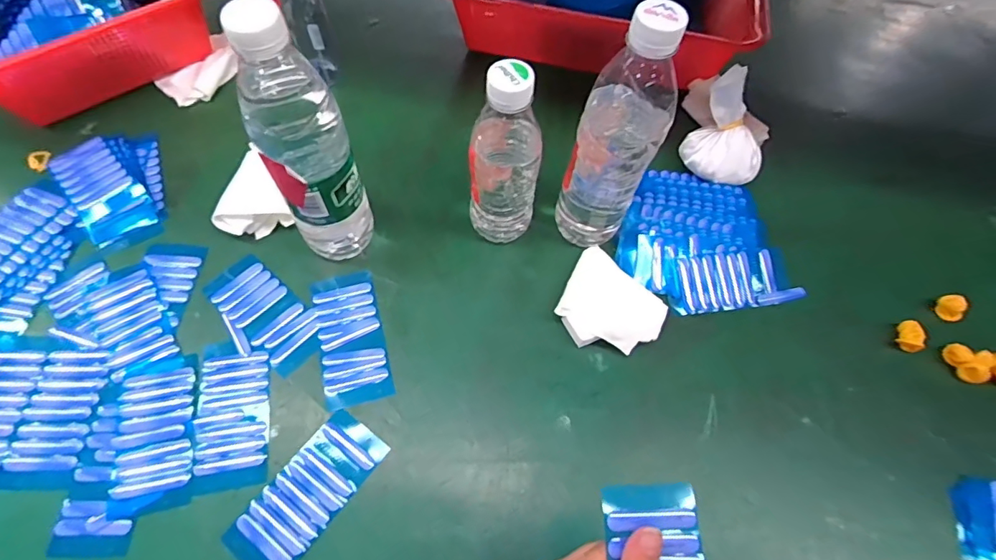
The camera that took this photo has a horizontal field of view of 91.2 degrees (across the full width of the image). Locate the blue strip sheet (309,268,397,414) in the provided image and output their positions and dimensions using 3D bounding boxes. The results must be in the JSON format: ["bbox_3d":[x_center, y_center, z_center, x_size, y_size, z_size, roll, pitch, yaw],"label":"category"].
[{"bbox_3d":[-0.130,0.049,0.430,0.054,0.006,0.122,-14,67,-9],"label":"blue strip sheet"}]

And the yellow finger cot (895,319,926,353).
[{"bbox_3d":[0.380,0.052,0.450,0.016,0.022,0.028,25,66,9],"label":"yellow finger cot"}]

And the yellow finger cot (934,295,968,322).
[{"bbox_3d":[0.431,0.027,0.465,0.013,0.026,0.024,-23,68,-13],"label":"yellow finger cot"}]

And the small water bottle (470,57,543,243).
[{"bbox_3d":[0.005,-0.095,0.408,0.060,0.171,0.052,9,65,1],"label":"small water bottle"}]

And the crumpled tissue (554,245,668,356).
[{"bbox_3d":[0.094,0.020,0.440,0.081,0.017,0.099,-32,71,-16],"label":"crumpled tissue"}]

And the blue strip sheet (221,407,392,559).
[{"bbox_3d":[-0.143,0.160,0.370,0.054,0.004,0.119,35,66,12],"label":"blue strip sheet"}]

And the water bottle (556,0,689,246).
[{"bbox_3d":[0.094,-0.106,0.388,0.065,0.217,0.055,27,67,9],"label":"water bottle"}]

